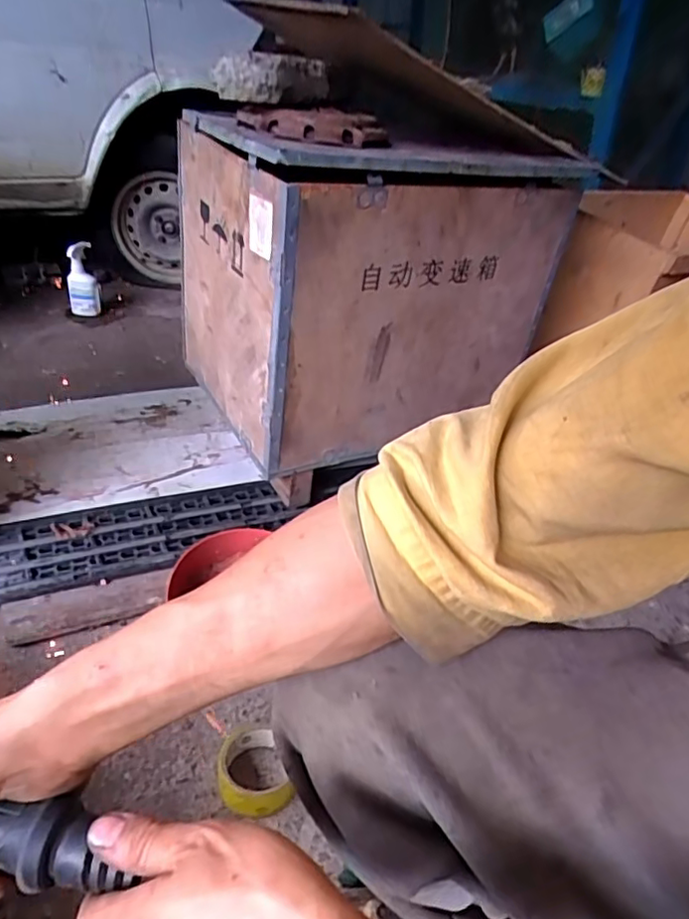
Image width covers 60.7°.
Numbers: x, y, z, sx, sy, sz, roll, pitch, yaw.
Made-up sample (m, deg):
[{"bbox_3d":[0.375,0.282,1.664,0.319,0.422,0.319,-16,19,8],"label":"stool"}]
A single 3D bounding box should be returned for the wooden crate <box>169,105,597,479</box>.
[{"bbox_3d":[0.029,-0.333,1.111,0.547,0.500,0.463,-15,38,-29],"label":"wooden crate"}]

